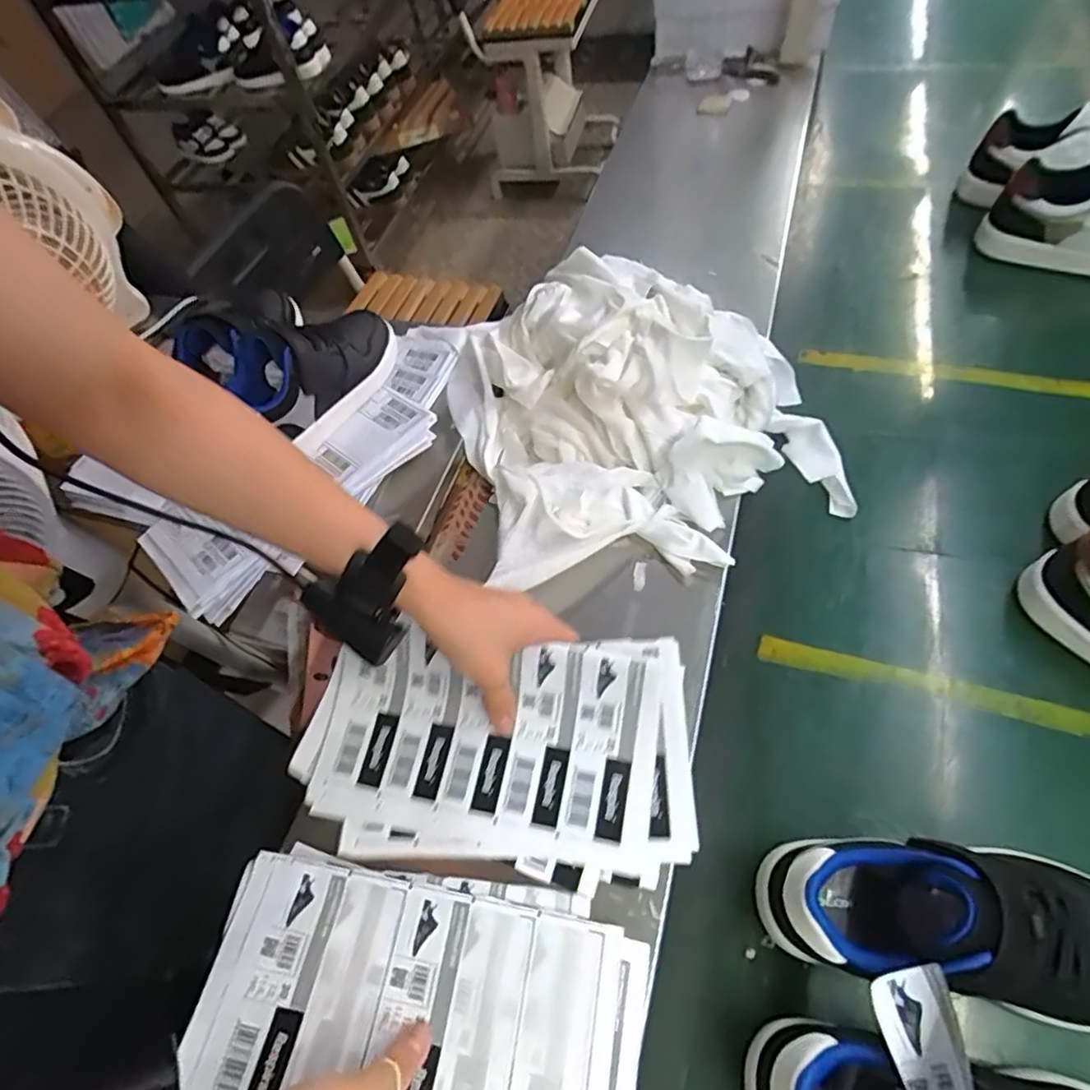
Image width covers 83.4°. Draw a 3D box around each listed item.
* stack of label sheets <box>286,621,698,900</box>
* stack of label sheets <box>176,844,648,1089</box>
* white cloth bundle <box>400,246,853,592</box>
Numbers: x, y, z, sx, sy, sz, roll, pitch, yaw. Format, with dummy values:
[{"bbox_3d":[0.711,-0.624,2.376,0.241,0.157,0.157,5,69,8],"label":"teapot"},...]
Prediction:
[{"bbox_3d":[-0.038,0.138,0.425,0.273,0.066,0.145,4,58,4],"label":"stack of label sheets"},{"bbox_3d":[-0.081,0.282,0.361,0.264,0.021,0.162,11,59,8],"label":"stack of label sheets"},{"bbox_3d":[0.083,-0.139,0.569,0.350,0.097,0.323,-11,57,2],"label":"white cloth bundle"}]

